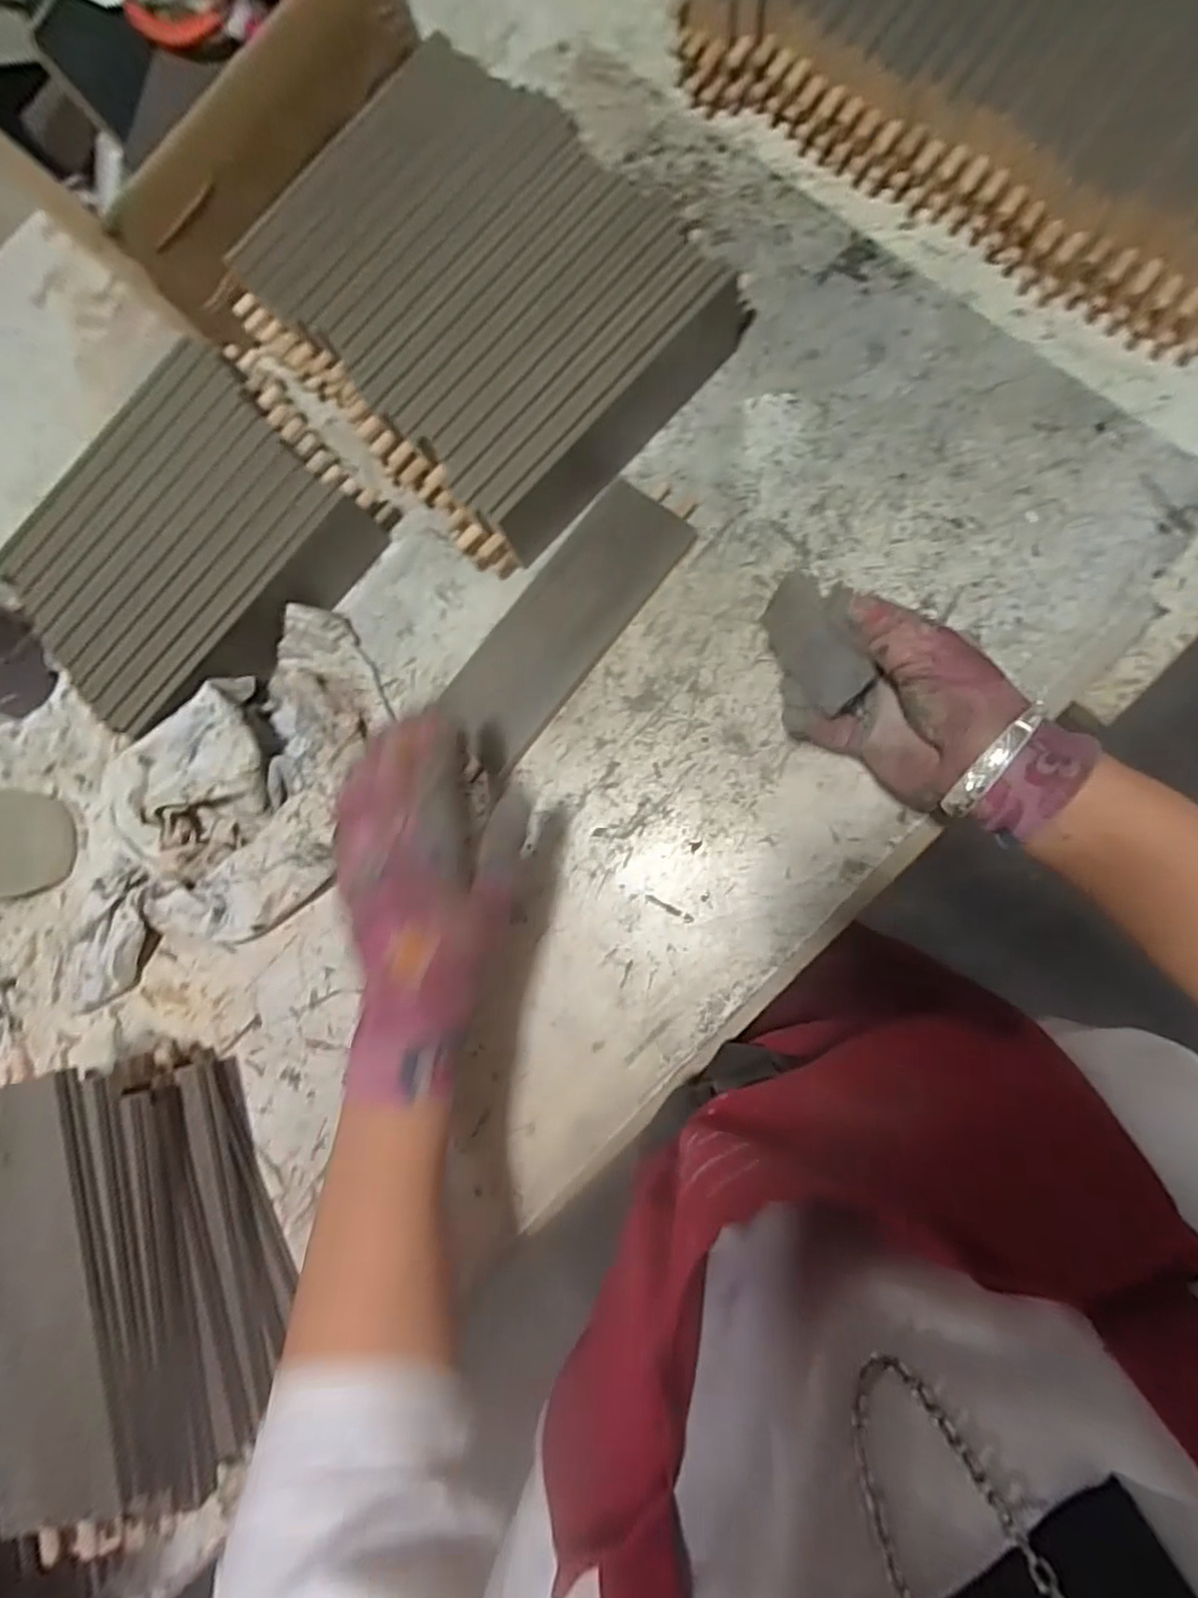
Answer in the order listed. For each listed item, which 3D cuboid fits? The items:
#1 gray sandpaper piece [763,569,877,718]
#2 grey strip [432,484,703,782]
[{"bbox_3d":[0.112,-0.082,0.361,0.010,0.042,0.069,-27,74,-31],"label":"gray sandpaper piece"},{"bbox_3d":[-0.025,-0.111,0.450,0.066,0.017,0.192,39,93,5],"label":"grey strip"}]

